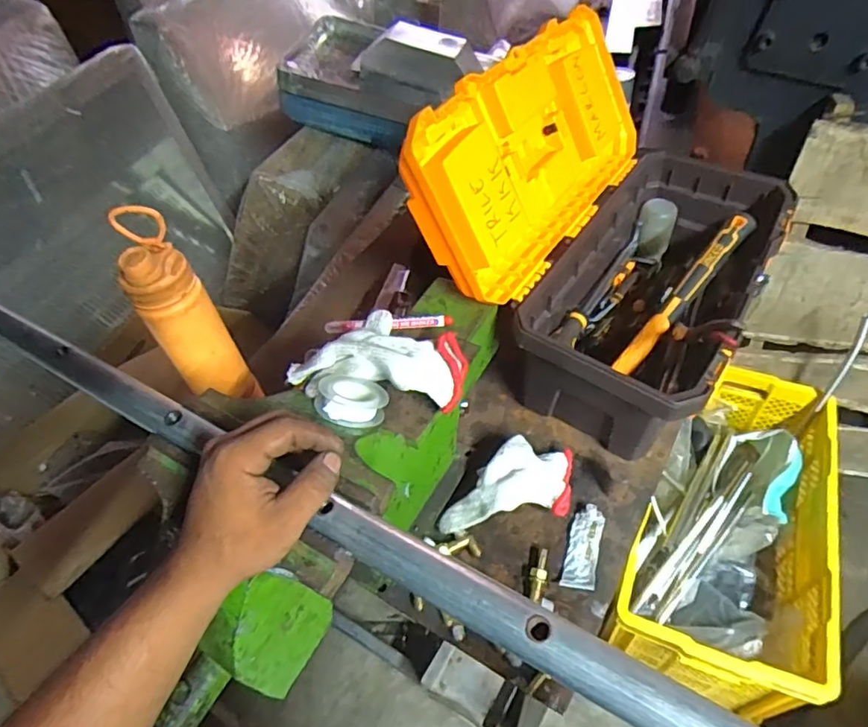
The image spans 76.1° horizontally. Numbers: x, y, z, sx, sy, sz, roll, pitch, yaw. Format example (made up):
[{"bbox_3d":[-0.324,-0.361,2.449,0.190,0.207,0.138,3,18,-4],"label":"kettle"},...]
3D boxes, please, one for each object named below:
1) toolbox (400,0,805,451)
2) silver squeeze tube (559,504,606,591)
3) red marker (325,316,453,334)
[{"bbox_3d":[0.225,-0.169,0.687,0.340,0.340,0.431,25,57,25],"label":"toolbox"},{"bbox_3d":[0.160,0.195,0.590,0.033,0.007,0.092,12,52,16],"label":"silver squeeze tube"},{"bbox_3d":[-0.049,-0.042,0.593,0.136,0.015,0.018,-1,50,6],"label":"red marker"}]

